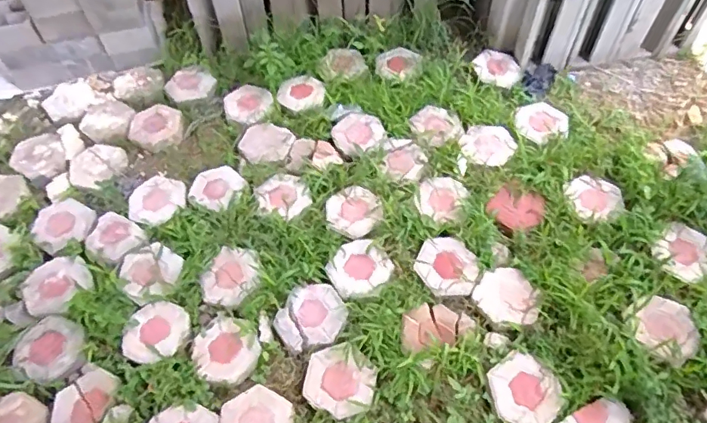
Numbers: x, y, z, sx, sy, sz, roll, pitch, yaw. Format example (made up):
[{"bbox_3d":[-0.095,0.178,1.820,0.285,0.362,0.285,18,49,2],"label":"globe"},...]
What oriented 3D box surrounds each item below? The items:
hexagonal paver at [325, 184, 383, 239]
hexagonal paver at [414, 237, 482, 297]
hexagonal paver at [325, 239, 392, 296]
[{"bbox_3d":[-0.001,-0.004,1.755,0.193,0.025,0.196,-28,59,-16],"label":"hexagonal paver"},{"bbox_3d":[0.303,0.173,1.621,0.200,0.034,0.196,28,61,20],"label":"hexagonal paver"},{"bbox_3d":[0.015,0.179,1.638,0.187,0.028,0.191,-28,58,-16],"label":"hexagonal paver"}]

